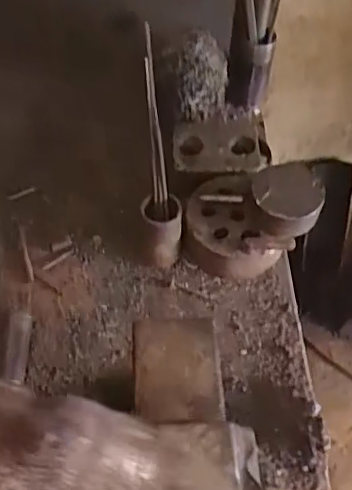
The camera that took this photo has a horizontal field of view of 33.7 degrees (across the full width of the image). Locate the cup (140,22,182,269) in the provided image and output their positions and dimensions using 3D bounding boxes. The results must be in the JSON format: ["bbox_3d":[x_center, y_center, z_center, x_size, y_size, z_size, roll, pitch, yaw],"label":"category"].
[{"bbox_3d":[-0.020,-0.078,0.560,0.035,0.242,0.044,-10,33,-8],"label":"cup"}]

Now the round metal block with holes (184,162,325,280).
[{"bbox_3d":[0.078,-0.026,0.616,0.134,0.085,0.099,7,56,3],"label":"round metal block with holes"}]

